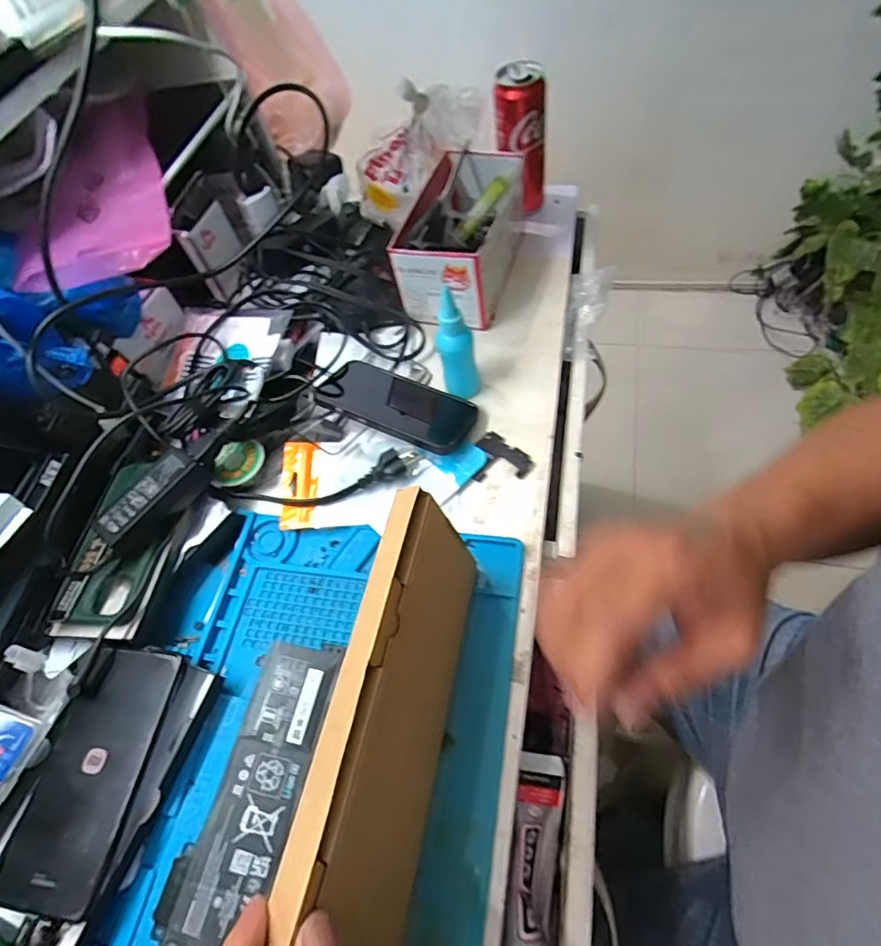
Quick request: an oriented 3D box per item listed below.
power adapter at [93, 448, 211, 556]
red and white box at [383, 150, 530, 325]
[{"bbox_3d":[-0.243,0.023,0.452,0.040,0.035,0.097,28,67,23],"label":"power adapter"},{"bbox_3d":[0.025,-0.265,0.578,0.104,0.077,0.187,11,62,16],"label":"red and white box"}]

